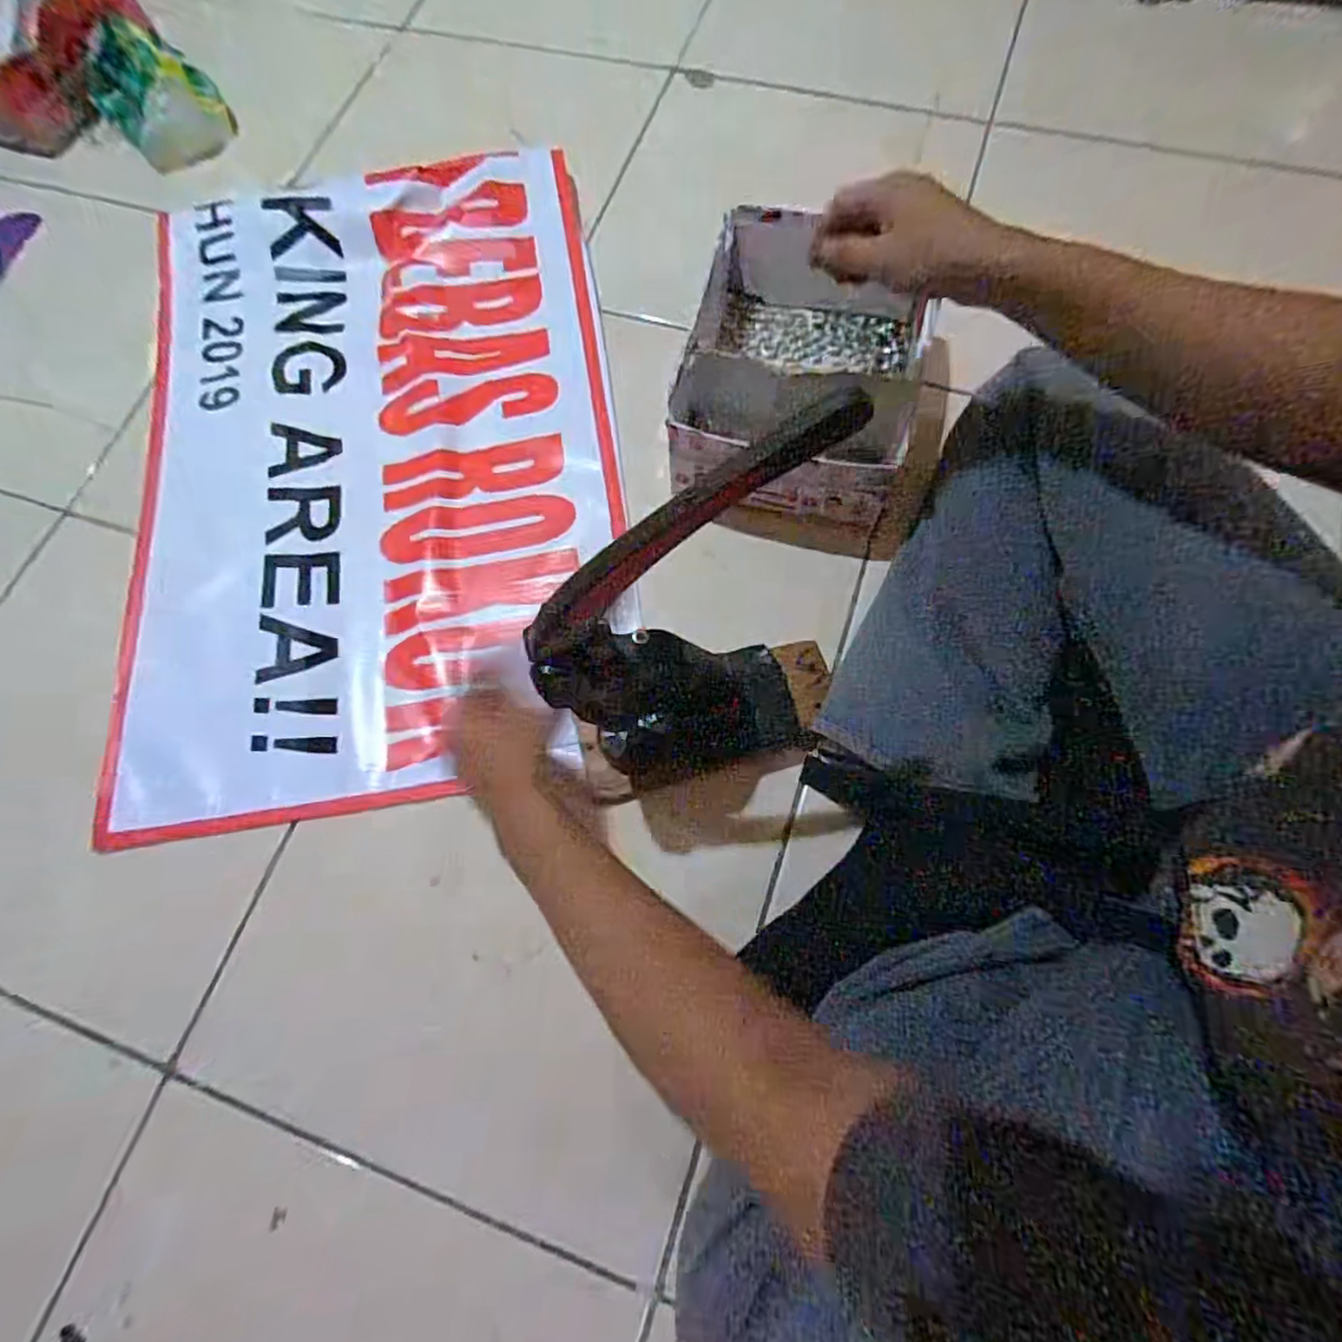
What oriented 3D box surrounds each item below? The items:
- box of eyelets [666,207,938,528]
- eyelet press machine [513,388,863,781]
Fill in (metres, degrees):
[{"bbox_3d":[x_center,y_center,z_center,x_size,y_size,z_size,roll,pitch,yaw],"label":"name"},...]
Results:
[{"bbox_3d":[0.126,-0.291,0.622,0.201,0.100,0.272,12,73,6],"label":"box of eyelets"},{"bbox_3d":[0.037,0.000,0.418,0.204,0.339,0.089,-28,73,-3],"label":"eyelet press machine"}]

